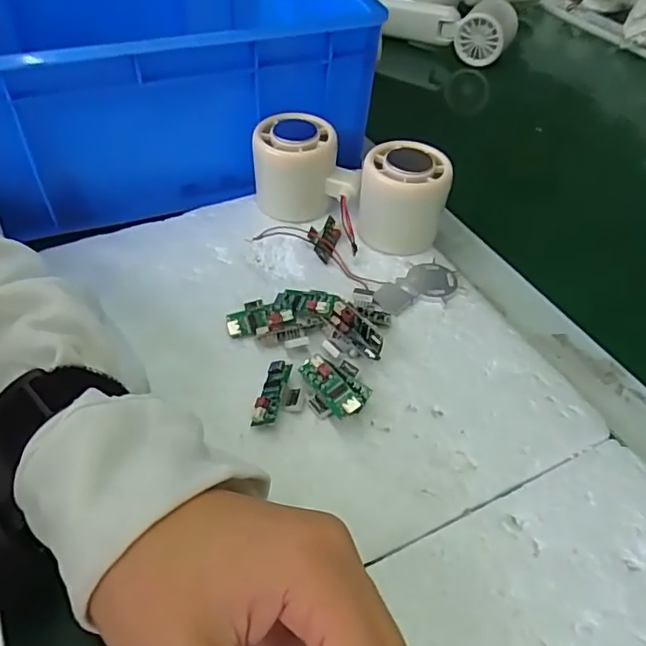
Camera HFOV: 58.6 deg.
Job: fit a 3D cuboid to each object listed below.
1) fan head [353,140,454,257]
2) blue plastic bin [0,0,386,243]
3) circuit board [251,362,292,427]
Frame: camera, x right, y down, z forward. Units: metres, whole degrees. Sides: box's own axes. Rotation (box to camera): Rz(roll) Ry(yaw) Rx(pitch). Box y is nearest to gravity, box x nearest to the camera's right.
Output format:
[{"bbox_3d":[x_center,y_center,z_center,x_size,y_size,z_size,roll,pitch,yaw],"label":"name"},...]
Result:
[{"bbox_3d":[0.052,-0.083,0.379,0.056,0.057,0.049,9,47,5],"label":"fan head"},{"bbox_3d":[-0.158,-0.209,0.445,0.327,0.128,0.258,-13,49,-16],"label":"blue plastic bin"},{"bbox_3d":[-0.026,0.036,0.297,0.012,0.008,0.038,11,47,7],"label":"circuit board"}]

